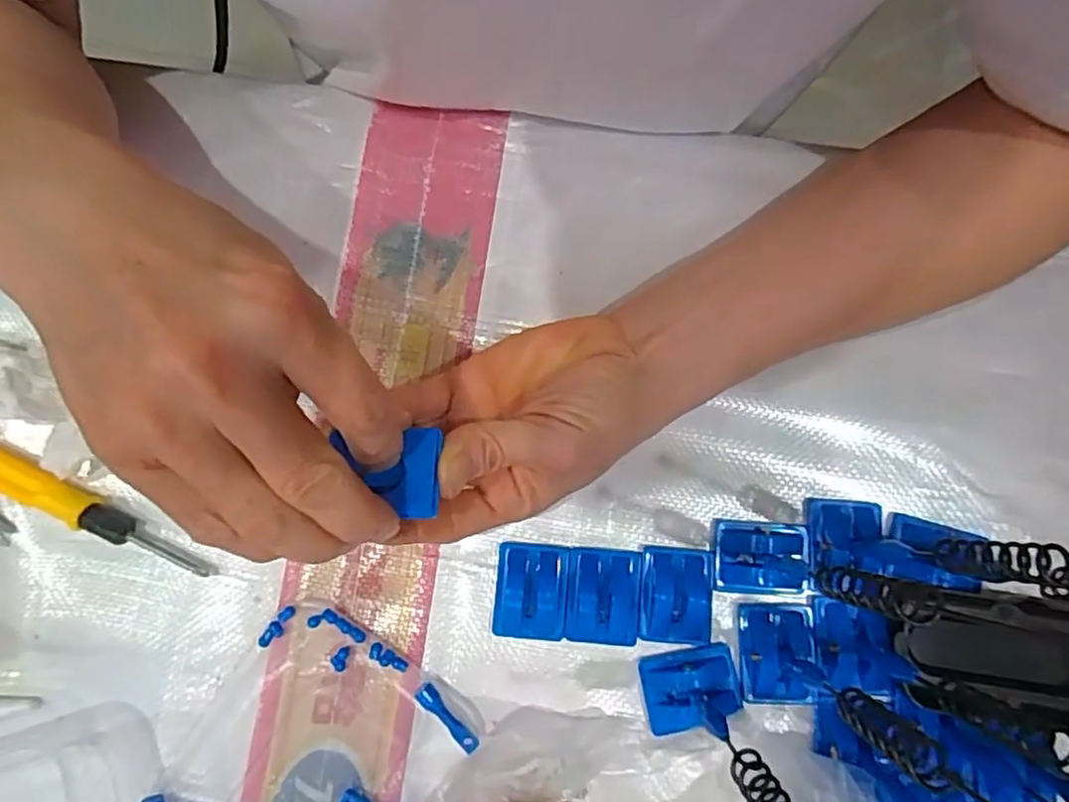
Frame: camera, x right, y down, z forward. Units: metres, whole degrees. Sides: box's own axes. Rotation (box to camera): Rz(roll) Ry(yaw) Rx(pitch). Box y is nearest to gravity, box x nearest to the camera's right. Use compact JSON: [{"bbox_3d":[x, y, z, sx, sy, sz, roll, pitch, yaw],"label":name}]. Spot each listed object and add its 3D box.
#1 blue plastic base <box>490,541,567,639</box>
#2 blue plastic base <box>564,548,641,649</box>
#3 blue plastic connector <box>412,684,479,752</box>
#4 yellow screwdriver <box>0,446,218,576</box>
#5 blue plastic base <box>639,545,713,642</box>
[{"bbox_3d":[-0.002,0.091,0.309,0.034,0.011,0.043,4,81,1],"label":"blue plastic base"},{"bbox_3d":[0.033,0.093,0.306,0.034,0.008,0.043,4,81,1],"label":"blue plastic base"},{"bbox_3d":[-0.041,0.148,0.301,0.009,0.009,0.037,-45,83,-6],"label":"blue plastic connector"},{"bbox_3d":[-0.224,0.054,0.316,0.139,0.016,0.017,26,82,4],"label":"yellow screwdriver"},{"bbox_3d":[0.067,0.093,0.305,0.034,0.006,0.043,4,81,1],"label":"blue plastic base"}]

